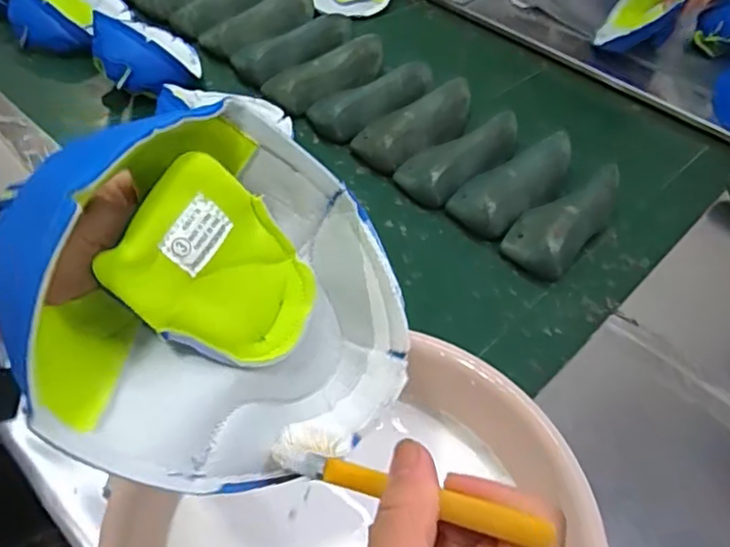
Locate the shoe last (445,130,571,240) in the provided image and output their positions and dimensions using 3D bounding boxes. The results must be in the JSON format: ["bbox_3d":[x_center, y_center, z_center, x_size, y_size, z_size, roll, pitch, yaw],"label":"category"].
[{"bbox_3d":[0.197,-0.123,0.839,0.094,0.068,0.182,39,56,24],"label":"shoe last"}]

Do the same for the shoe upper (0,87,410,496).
[{"bbox_3d":[-0.080,0.012,0.317,0.183,0.200,0.100,-25,17,-35],"label":"shoe upper"}]

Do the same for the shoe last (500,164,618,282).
[{"bbox_3d":[0.261,-0.076,0.786,0.193,0.062,0.090,-38,62,-19],"label":"shoe last"}]

